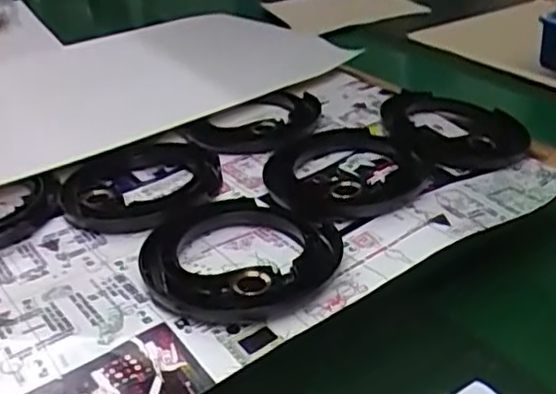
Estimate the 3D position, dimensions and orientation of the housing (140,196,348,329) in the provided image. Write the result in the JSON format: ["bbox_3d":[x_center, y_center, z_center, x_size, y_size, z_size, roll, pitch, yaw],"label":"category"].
[{"bbox_3d":[-0.023,0.039,0.455,0.127,0.024,0.123,-4,27,2],"label":"housing"}]

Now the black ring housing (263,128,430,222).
[{"bbox_3d":[0.051,-0.017,0.544,0.112,0.028,0.125,-11,28,-13],"label":"black ring housing"}]

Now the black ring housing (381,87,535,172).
[{"bbox_3d":[0.154,-0.063,0.615,0.133,0.038,0.135,-3,30,2],"label":"black ring housing"}]

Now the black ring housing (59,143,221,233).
[{"bbox_3d":[-0.110,-0.007,0.559,0.124,0.029,0.136,-4,27,2],"label":"black ring housing"}]

